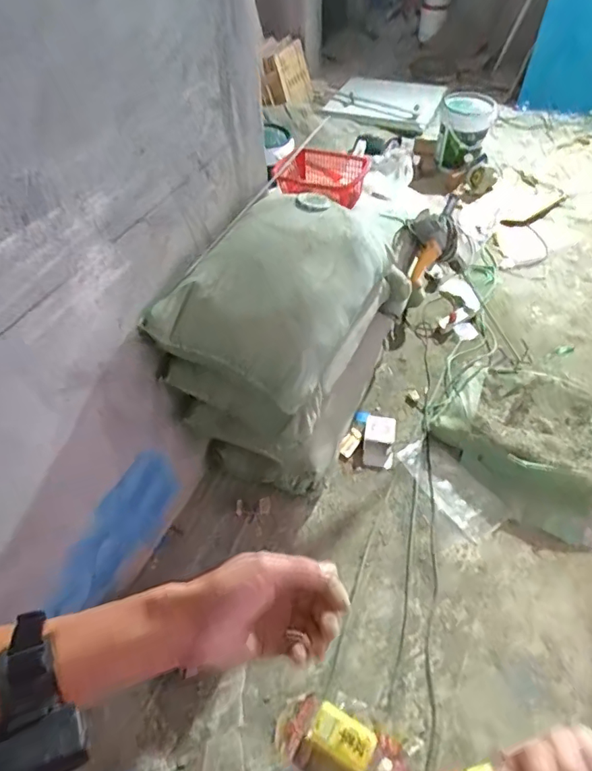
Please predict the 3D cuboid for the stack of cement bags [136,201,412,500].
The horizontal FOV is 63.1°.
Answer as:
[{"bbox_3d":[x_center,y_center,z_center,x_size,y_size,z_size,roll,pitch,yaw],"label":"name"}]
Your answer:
[{"bbox_3d":[0.016,-0.123,1.517,0.428,0.781,0.753,21,55,18],"label":"stack of cement bags"}]

